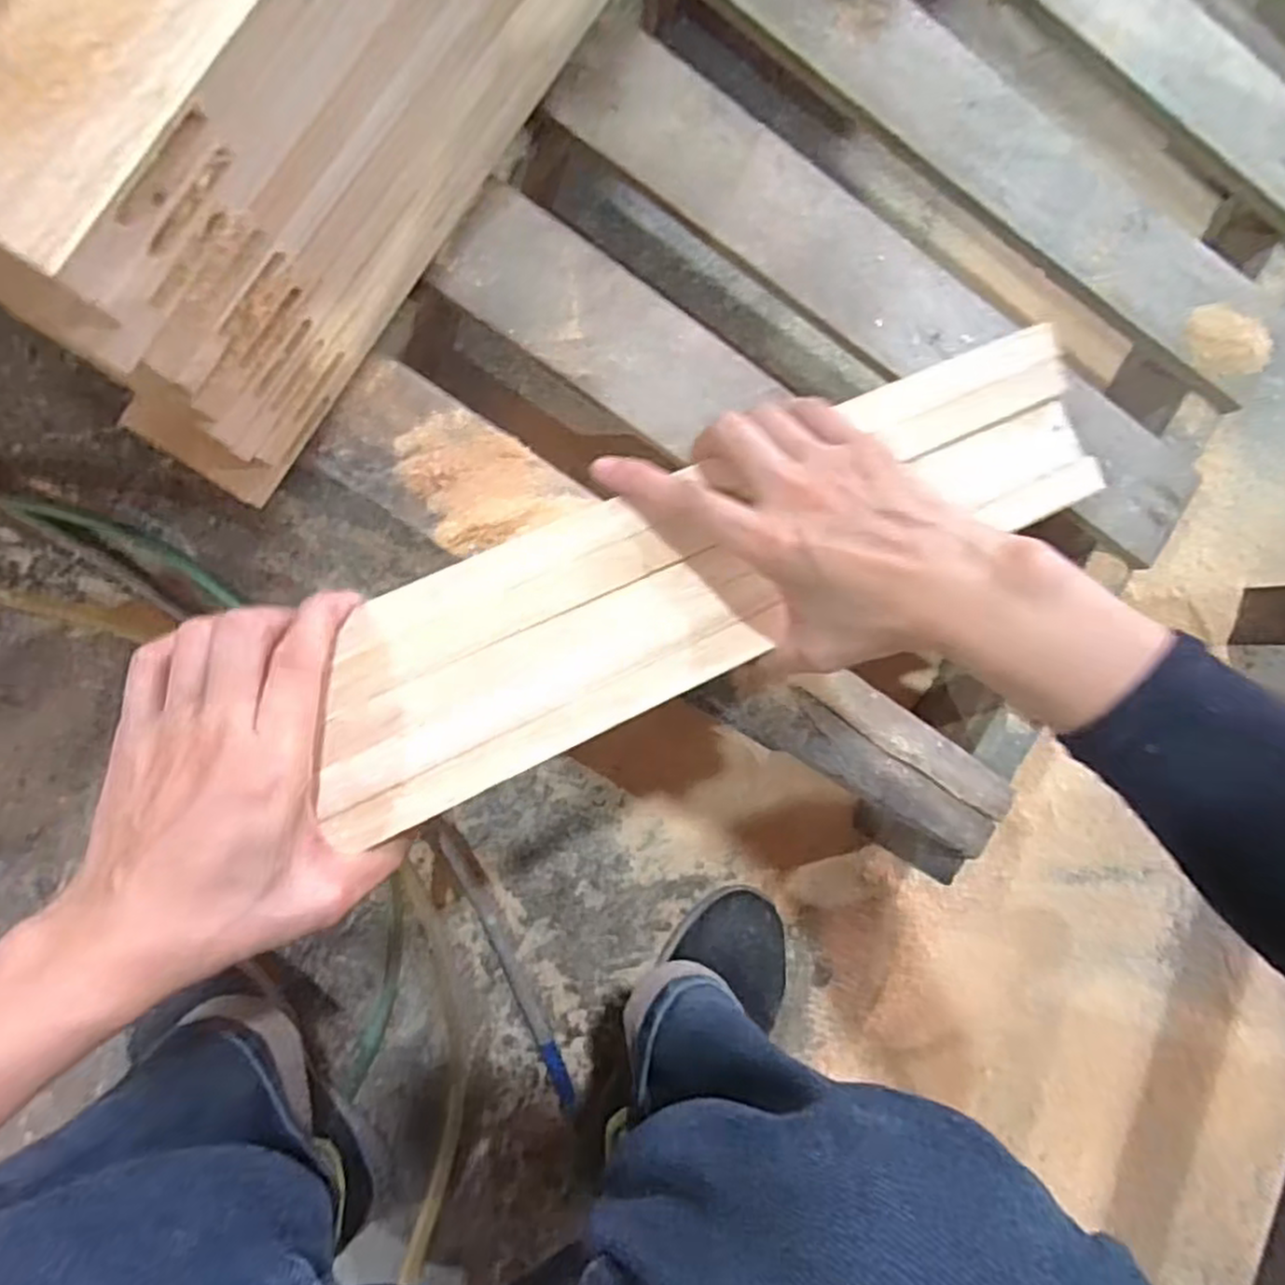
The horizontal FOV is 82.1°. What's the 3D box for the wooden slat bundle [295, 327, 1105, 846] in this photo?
[{"bbox_3d":[0.046,-0.043,0.353,0.414,0.019,0.097,-26,93,-13],"label":"wooden slat bundle"}]

